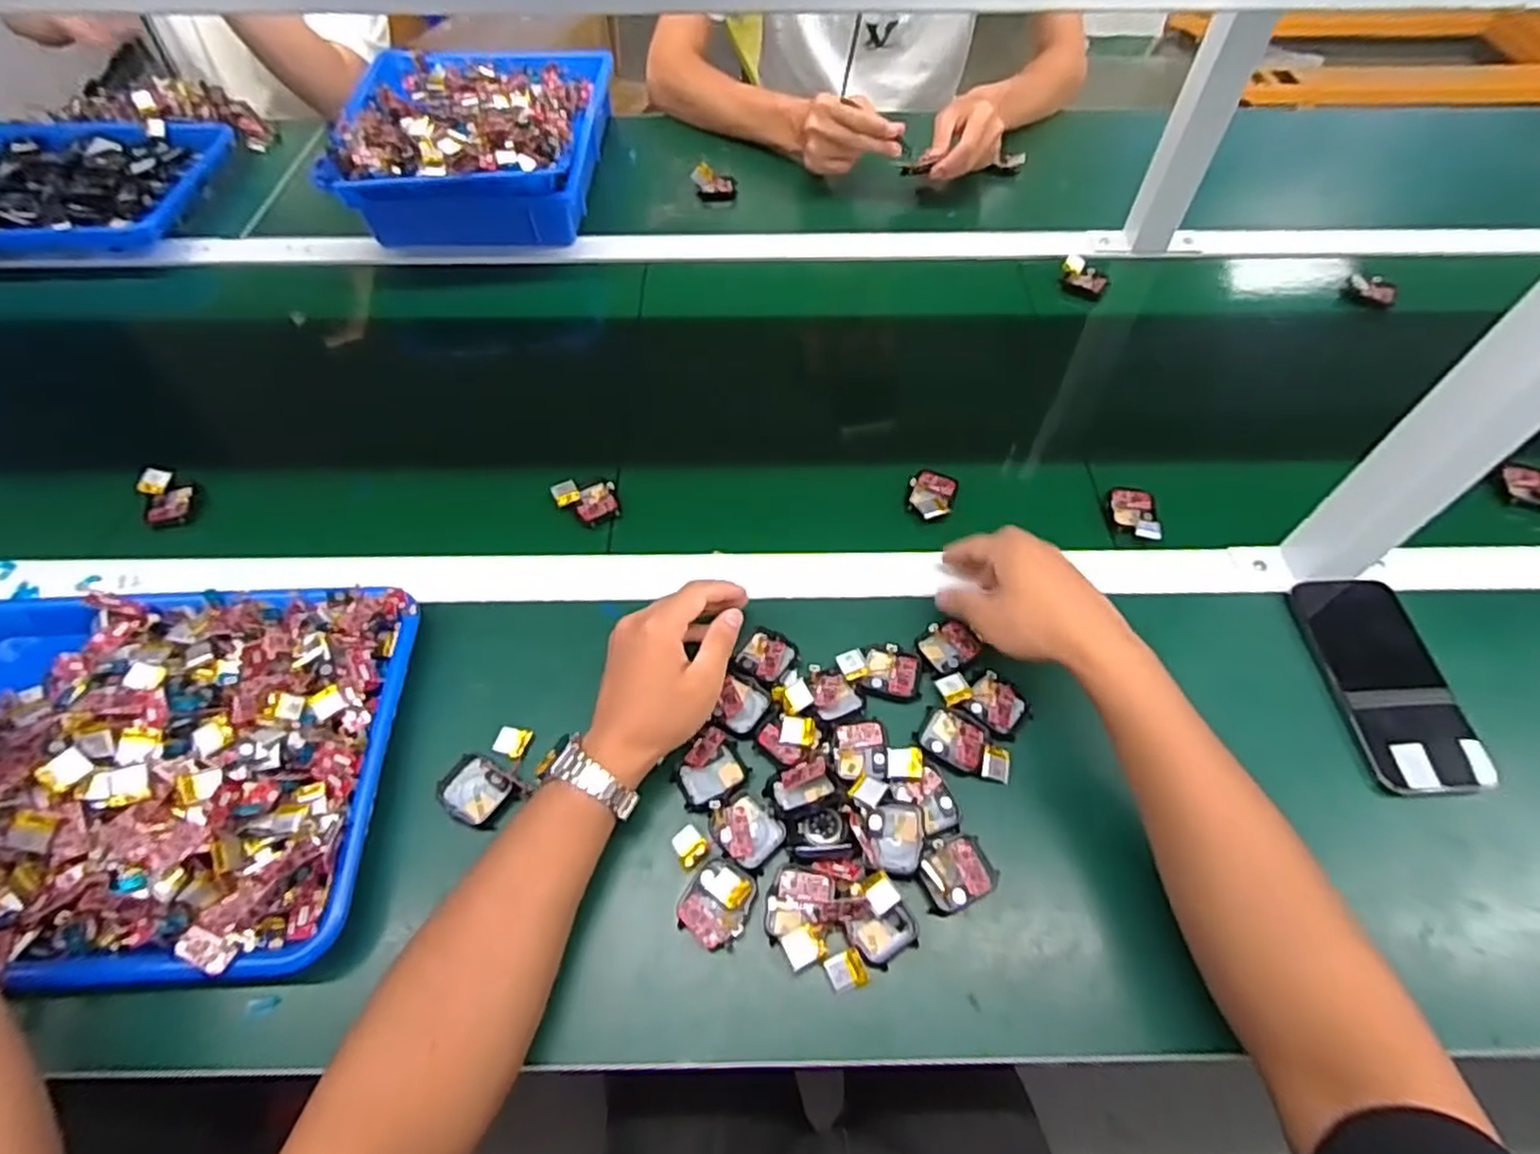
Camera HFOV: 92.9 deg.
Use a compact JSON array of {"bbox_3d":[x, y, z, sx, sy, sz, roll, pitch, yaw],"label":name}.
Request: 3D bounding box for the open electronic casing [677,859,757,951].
[{"bbox_3d":[-0.032,0.199,0.446,0.040,0.018,0.047,22,60,14],"label":"open electronic casing"}]

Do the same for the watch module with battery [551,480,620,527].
[{"bbox_3d":[-0.152,-0.063,0.606,0.049,0.013,0.041,-14,58,-8],"label":"watch module with battery"}]

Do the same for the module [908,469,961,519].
[{"bbox_3d":[0.135,-0.070,0.612,0.038,0.011,0.060,16,58,11],"label":"module"}]

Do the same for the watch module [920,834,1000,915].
[{"bbox_3d":[0.115,0.181,0.450,0.045,0.018,0.039,-14,58,-8],"label":"watch module"}]

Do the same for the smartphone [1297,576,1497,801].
[{"bbox_3d":[0.438,0.073,0.521,0.076,0.012,0.158,-6,63,0],"label":"smartphone"}]

